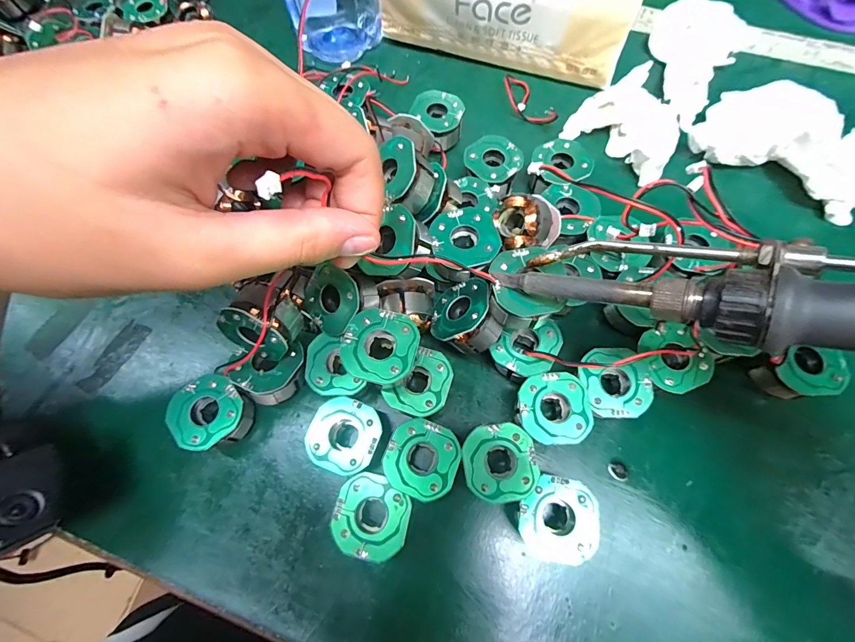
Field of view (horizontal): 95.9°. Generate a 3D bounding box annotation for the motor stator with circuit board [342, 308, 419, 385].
[{"bbox_3d":[-0.019,0.013,0.165,0.029,0.021,0.030,12,71,6],"label":"motor stator with circuit board"}]

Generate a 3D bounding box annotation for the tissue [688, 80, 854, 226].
[{"bbox_3d":[0.203,-0.098,0.217,0.091,0.032,0.050,36,76,12],"label":"tissue"}]

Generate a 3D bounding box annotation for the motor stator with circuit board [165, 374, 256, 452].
[{"bbox_3d":[-0.097,0.043,0.177,0.032,0.021,0.031,-1,71,1],"label":"motor stator with circuit board"}]

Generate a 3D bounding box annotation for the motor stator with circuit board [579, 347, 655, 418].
[{"bbox_3d":[0.083,0.030,0.178,0.028,0.022,0.031,-12,70,-3],"label":"motor stator with circuit board"}]

